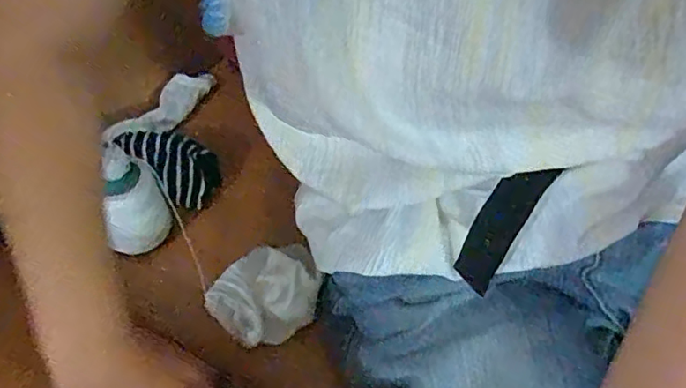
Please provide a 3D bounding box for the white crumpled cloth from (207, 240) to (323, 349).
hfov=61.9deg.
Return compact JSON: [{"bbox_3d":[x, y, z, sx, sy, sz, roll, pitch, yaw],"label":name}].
[{"bbox_3d":[-0.074,0.087,0.526,0.096,0.036,0.079,13,55,9],"label":"white crumpled cloth"}]

